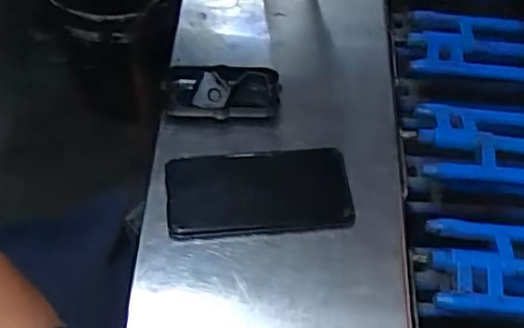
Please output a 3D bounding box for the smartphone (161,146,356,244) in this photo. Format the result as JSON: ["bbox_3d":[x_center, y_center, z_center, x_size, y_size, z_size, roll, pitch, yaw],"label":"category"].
[{"bbox_3d":[-0.002,0.024,0.551,0.158,0.009,0.083,-4,57,-6],"label":"smartphone"}]

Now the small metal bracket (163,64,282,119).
[{"bbox_3d":[-0.038,-0.067,0.595,0.106,0.031,0.055,0,57,-4],"label":"small metal bracket"}]

